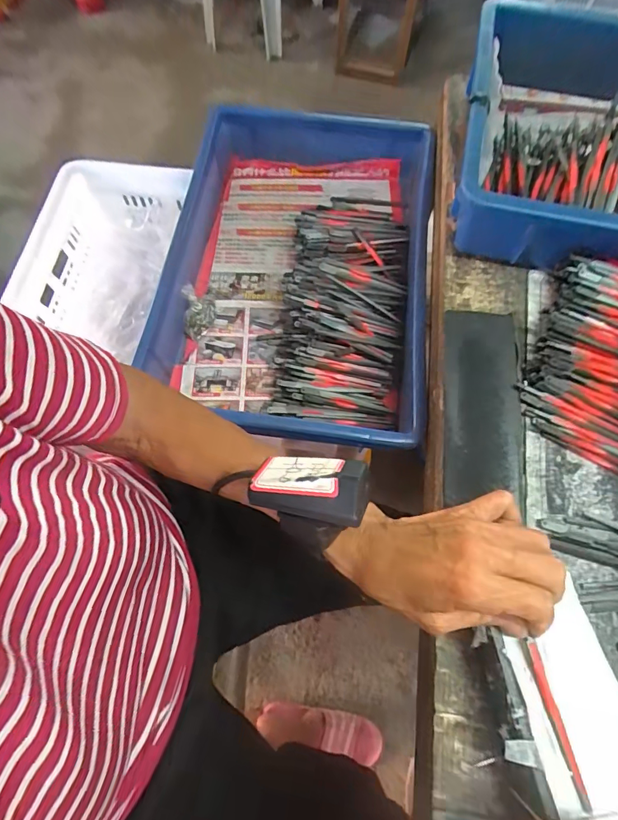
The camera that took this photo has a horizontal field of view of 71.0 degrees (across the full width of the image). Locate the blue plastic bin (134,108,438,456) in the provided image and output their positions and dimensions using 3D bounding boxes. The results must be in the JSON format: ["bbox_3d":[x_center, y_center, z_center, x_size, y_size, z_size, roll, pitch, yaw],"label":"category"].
[{"bbox_3d":[-0.006,-0.170,0.507,0.278,0.073,0.415,7,69,3],"label":"blue plastic bin"}]

